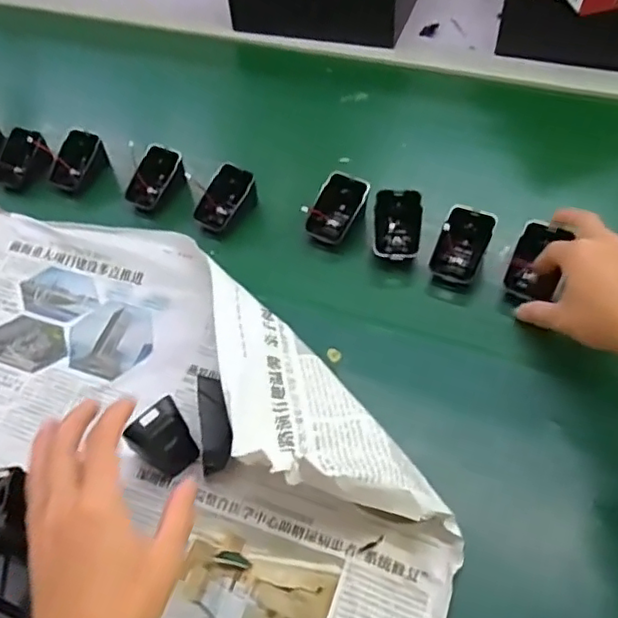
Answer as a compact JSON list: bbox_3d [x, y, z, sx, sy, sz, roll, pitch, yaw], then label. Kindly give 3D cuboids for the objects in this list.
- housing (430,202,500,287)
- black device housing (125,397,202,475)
[{"bbox_3d":[0.140,-0.059,0.547,0.043,0.017,0.069,21,91,25],"label":"housing"},{"bbox_3d":[-0.102,0.097,0.439,0.029,0.064,0.039,35,64,27],"label":"black device housing"}]

